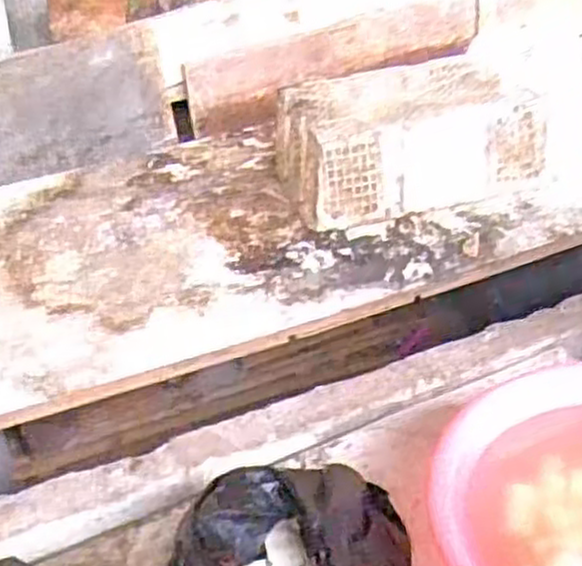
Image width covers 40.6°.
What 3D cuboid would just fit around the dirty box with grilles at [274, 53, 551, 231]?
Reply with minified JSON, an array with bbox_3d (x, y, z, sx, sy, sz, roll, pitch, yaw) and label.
[{"bbox_3d":[0.206,-0.277,1.476,0.439,0.167,0.296,-13,31,-10],"label":"dirty box with grilles"}]

